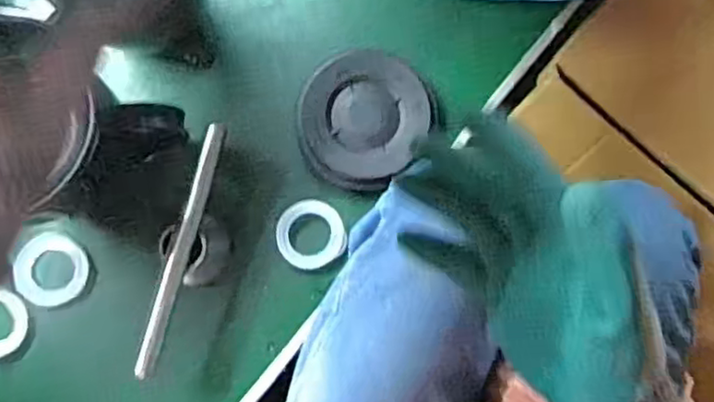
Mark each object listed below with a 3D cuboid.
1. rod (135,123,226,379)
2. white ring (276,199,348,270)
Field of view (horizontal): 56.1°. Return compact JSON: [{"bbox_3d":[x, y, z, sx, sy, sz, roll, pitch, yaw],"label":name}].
[{"bbox_3d":[-0.137,0.038,0.521,0.014,0.012,0.200,16,84,0],"label":"rod"},{"bbox_3d":[-0.040,0.029,0.580,0.058,0.007,0.059,0,85,-1],"label":"white ring"}]

